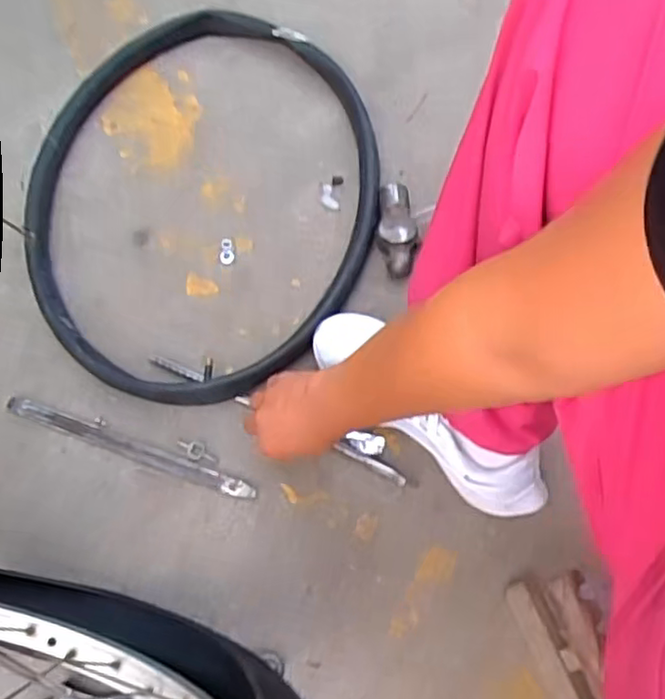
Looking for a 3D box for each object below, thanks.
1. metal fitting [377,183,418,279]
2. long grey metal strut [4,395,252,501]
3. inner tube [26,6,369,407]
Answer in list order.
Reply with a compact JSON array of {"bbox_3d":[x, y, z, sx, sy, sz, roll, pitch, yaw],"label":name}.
[{"bbox_3d":[0.072,-0.136,0.741,0.048,0.042,0.108,-4,72,1],"label":"metal fitting"},{"bbox_3d":[-0.215,0.104,0.695,0.280,0.010,0.021,19,73,7],"label":"long grey metal strut"},{"bbox_3d":[-0.149,-0.178,0.762,0.391,0.042,0.490,12,72,5],"label":"inner tube"}]

